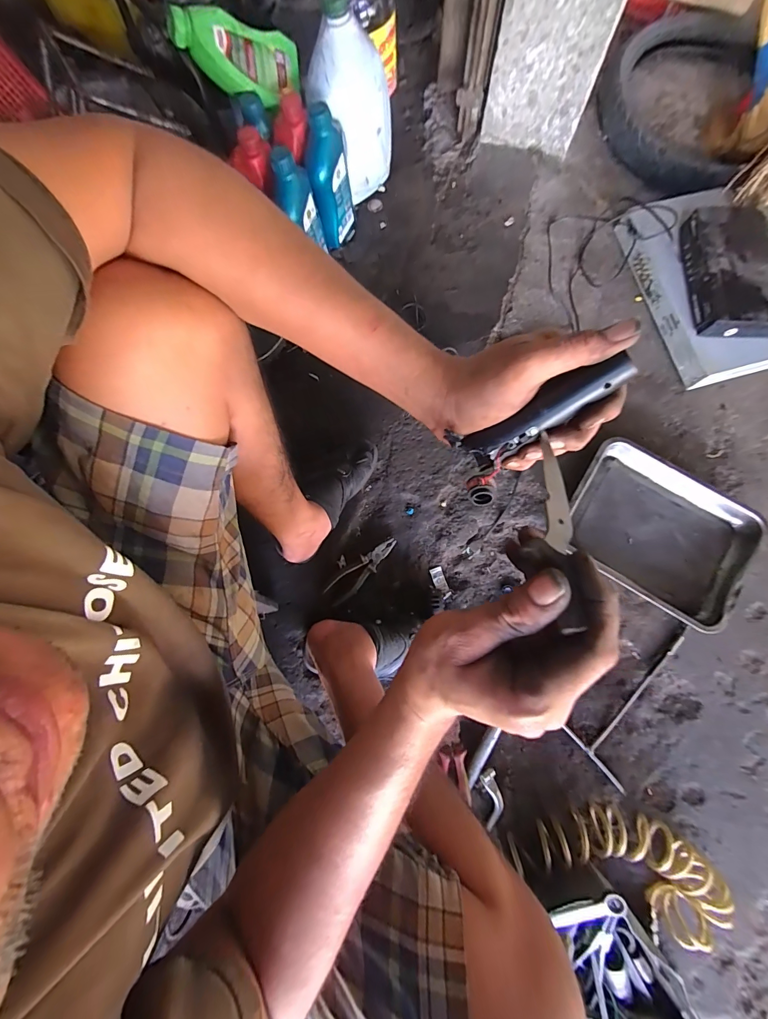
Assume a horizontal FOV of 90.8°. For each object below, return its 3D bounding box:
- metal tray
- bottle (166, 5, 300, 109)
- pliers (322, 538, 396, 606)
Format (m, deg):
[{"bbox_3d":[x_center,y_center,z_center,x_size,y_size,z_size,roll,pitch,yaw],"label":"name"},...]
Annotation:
[{"bbox_3d":[0.546,0.038,0.760,0.341,0.047,0.270,33,81,7],"label":"metal tray"},{"bbox_3d":[-0.273,-0.856,0.726,0.242,0.090,0.087,-18,77,-32],"label":"bottle"},{"bbox_3d":[-0.043,0.122,0.763,0.173,0.021,0.047,-42,81,-7],"label":"pliers"}]

